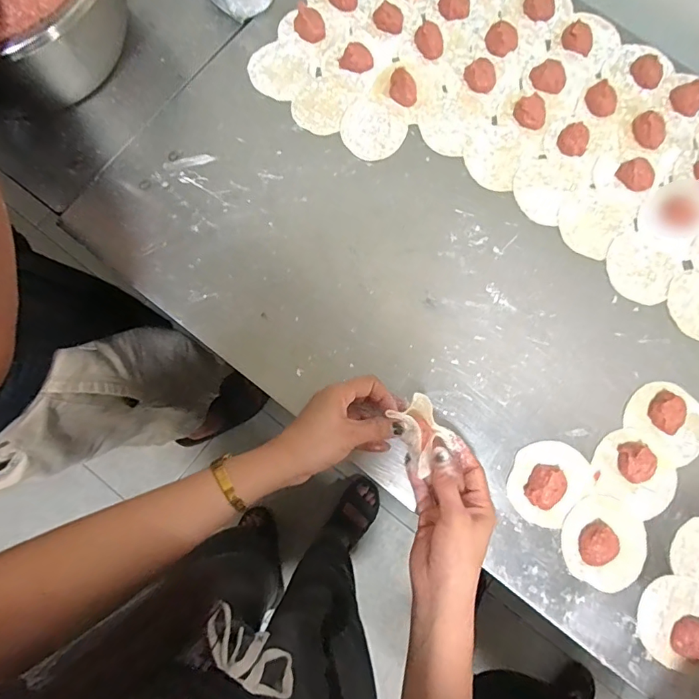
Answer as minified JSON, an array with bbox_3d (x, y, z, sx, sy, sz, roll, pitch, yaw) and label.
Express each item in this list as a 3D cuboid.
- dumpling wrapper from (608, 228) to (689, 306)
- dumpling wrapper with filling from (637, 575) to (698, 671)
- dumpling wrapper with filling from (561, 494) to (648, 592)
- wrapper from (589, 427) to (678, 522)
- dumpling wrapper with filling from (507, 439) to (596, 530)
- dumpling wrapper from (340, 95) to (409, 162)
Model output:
[{"bbox_3d":[0.319,-0.092,0.508,0.075,0.004,0.083,25,80,4],"label":"dumpling wrapper"},{"bbox_3d":[0.322,0.262,0.444,0.084,0.020,0.082,18,80,2],"label":"dumpling wrapper with filling"},{"bbox_3d":[0.246,0.185,0.447,0.078,0.020,0.082,0,80,-1],"label":"dumpling wrapper with filling"},{"bbox_3d":[0.284,0.119,0.459,0.080,0.019,0.075,27,81,4],"label":"wrapper"},{"bbox_3d":[0.195,0.128,0.456,0.071,0.018,0.082,42,82,6],"label":"dumpling wrapper with filling"},{"bbox_3d":[0.024,-0.249,0.531,0.072,0.004,0.069,0,80,-1],"label":"dumpling wrapper"}]

